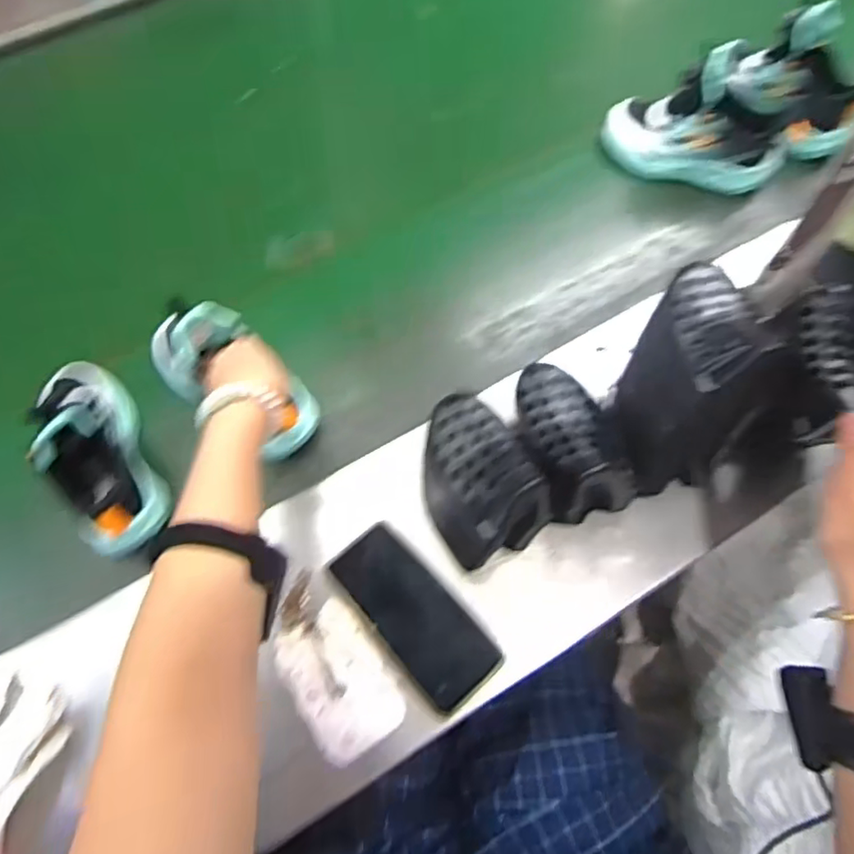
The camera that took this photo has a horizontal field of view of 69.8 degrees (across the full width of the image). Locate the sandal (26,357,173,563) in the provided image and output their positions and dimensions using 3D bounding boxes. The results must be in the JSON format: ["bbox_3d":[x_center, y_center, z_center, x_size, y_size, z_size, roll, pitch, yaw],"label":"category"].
[{"bbox_3d":[-0.299,0.012,0.540,0.066,0.107,0.202,-27,70,-11],"label":"sandal"}]

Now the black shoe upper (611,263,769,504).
[{"bbox_3d":[0.214,-0.041,0.515,0.081,0.148,0.153,0,67,0],"label":"black shoe upper"}]

